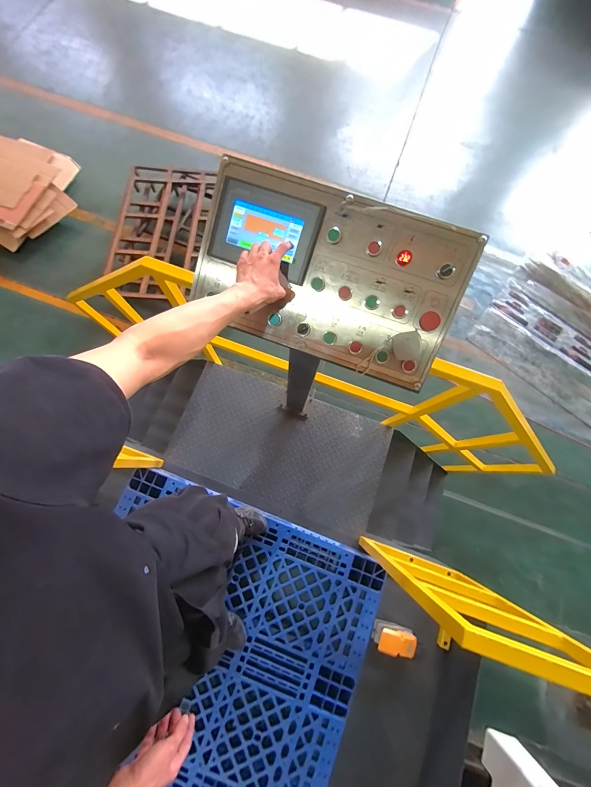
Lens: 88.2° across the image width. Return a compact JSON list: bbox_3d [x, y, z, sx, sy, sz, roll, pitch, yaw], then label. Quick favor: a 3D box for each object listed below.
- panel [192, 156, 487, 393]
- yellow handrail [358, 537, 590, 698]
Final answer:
[{"bbox_3d":[0.069,-0.266,0.720,0.574,0.140,0.348,21,103,6],"label":"panel"},{"bbox_3d":[0.605,0.739,1.126,0.543,1.010,0.057,18,76,2],"label":"yellow handrail"}]

